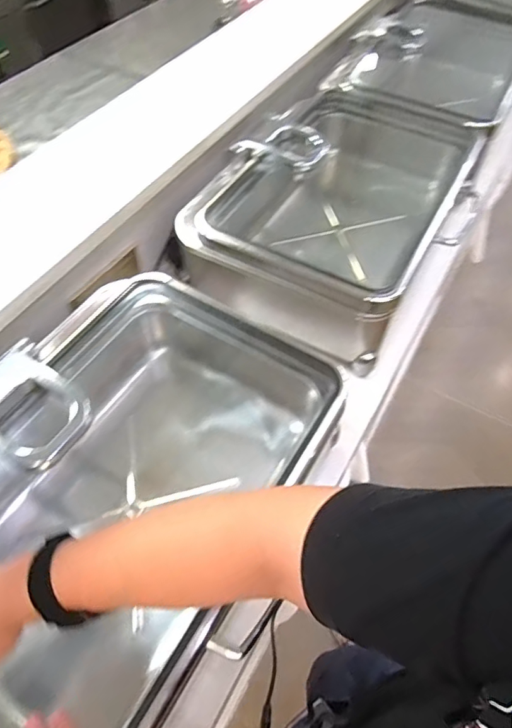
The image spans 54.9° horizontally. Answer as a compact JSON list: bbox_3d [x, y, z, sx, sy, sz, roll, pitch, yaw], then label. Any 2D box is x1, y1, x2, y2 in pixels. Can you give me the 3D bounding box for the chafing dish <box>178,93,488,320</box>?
[{"bbox_3d":[0.164,-0.306,0.976,0.393,0.211,0.556,25,58,15],"label":"chafing dish"}]

